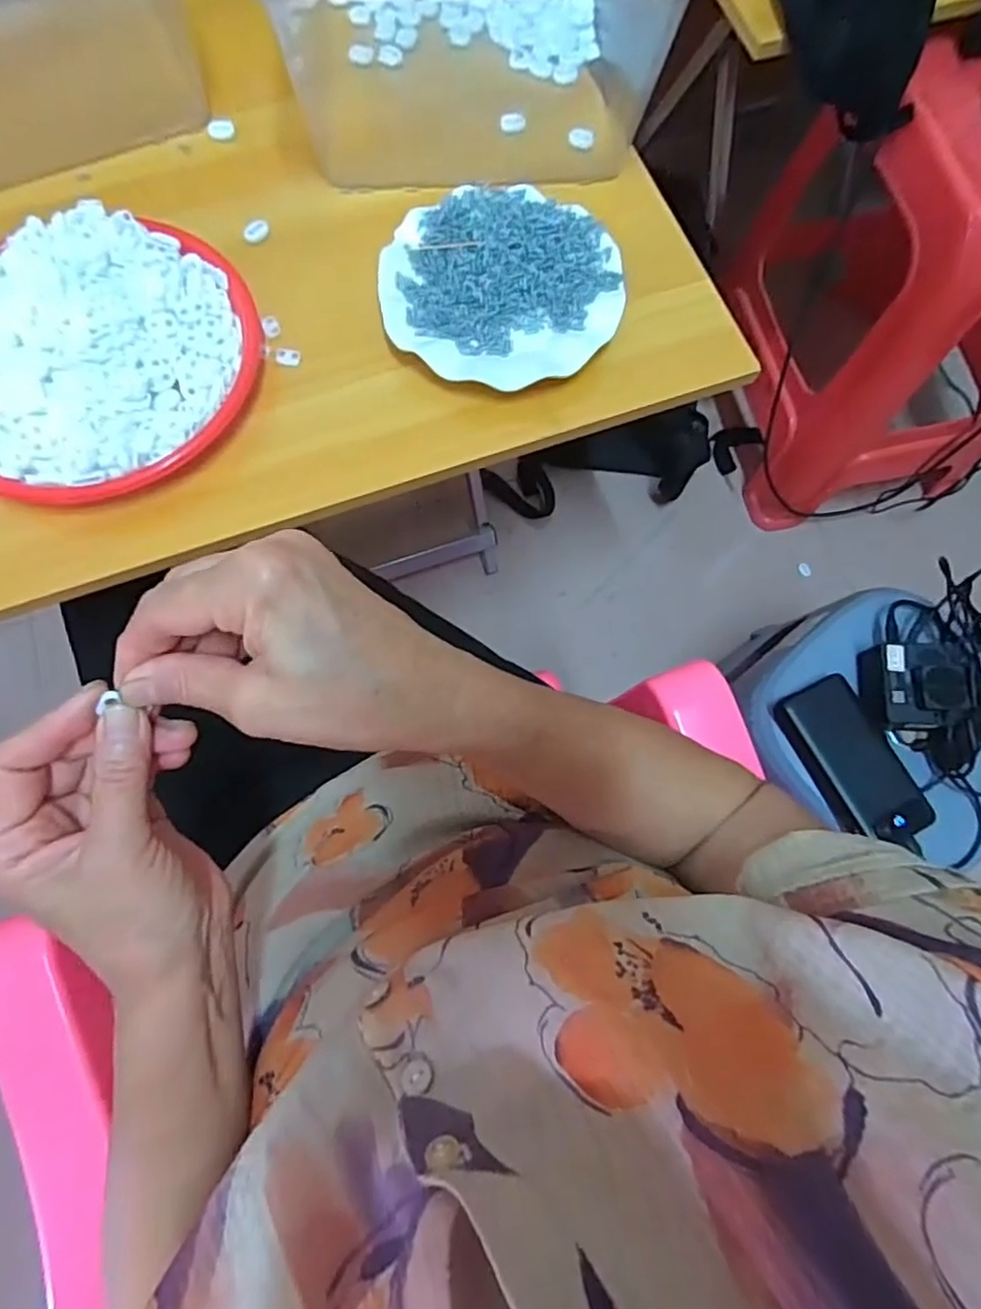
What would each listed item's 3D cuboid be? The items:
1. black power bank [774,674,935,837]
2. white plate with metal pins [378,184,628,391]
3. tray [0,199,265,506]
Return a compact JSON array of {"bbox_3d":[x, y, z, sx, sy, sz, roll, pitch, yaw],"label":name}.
[{"bbox_3d":[0.342,0.099,0.613,0.077,0.025,0.152,-22,76,-7],"label":"black power bank"},{"bbox_3d":[0.010,-0.286,0.504,0.181,0.023,0.171,0,75,-1],"label":"white plate with metal pins"},{"bbox_3d":[-0.290,-0.218,0.464,0.232,0.035,0.214,0,75,-1],"label":"tray"}]

